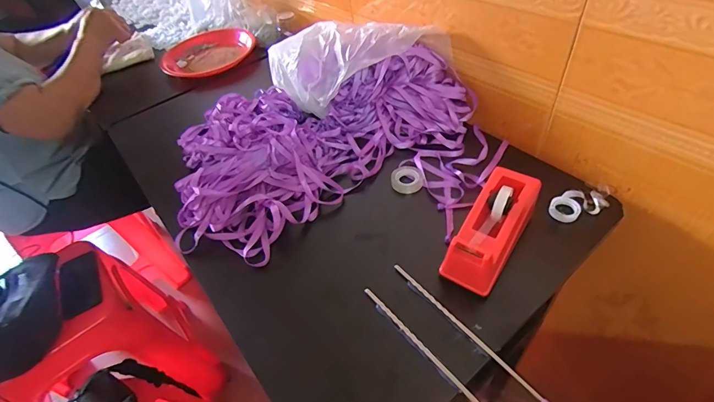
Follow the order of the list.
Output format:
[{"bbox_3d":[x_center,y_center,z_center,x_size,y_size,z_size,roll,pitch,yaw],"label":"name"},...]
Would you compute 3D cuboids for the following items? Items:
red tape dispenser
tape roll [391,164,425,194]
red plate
[{"bbox_3d":[0.161,0.035,0.458,0.063,0.075,0.157,26,54,29],"label":"red tape dispenser"},{"bbox_3d":[0.077,-0.037,0.583,0.048,0.018,0.053,-6,46,3],"label":"tape roll"},{"bbox_3d":[-0.394,-0.392,0.971,0.225,0.038,0.237,-2,47,3],"label":"red plate"}]

